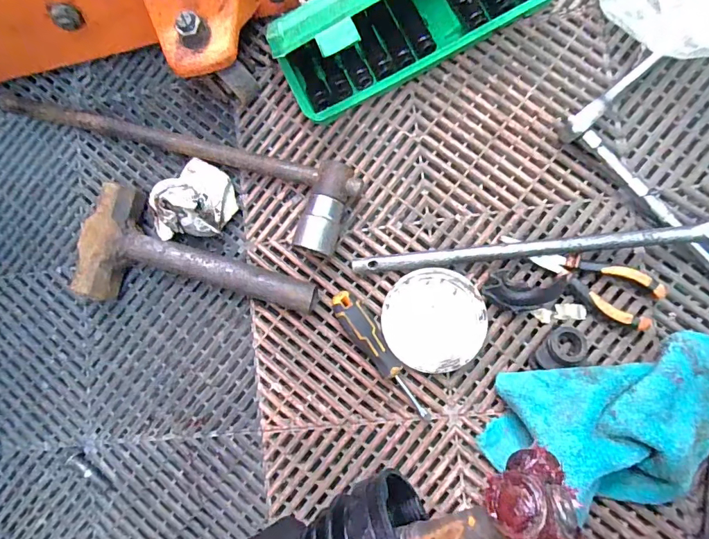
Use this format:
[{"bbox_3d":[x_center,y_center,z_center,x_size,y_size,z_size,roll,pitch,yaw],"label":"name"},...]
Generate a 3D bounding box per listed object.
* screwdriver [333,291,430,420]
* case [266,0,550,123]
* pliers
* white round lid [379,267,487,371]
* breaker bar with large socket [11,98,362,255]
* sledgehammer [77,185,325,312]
[{"bbox_3d":[0.029,0.083,0.434,0.025,0.027,0.145,-39,88,3],"label":"screwdriver"},{"bbox_3d":[0.058,-0.257,0.422,0.279,0.106,0.082,-26,83,5],"label":"case"},{"bbox_3d":[0.217,0.004,0.422,0.148,0.023,0.050,27,90,9],"label":"pliers"},{"bbox_3d":[0.080,0.051,0.441,0.099,0.017,0.100,-1,86,8],"label":"white round lid"},{"bbox_3d":[-0.213,-0.128,0.480,0.443,0.042,0.091,20,89,8],"label":"breaker bar with large socket"},{"bbox_3d":[-0.170,0.007,0.461,0.258,0.049,0.127,20,89,8],"label":"sledgehammer"}]

